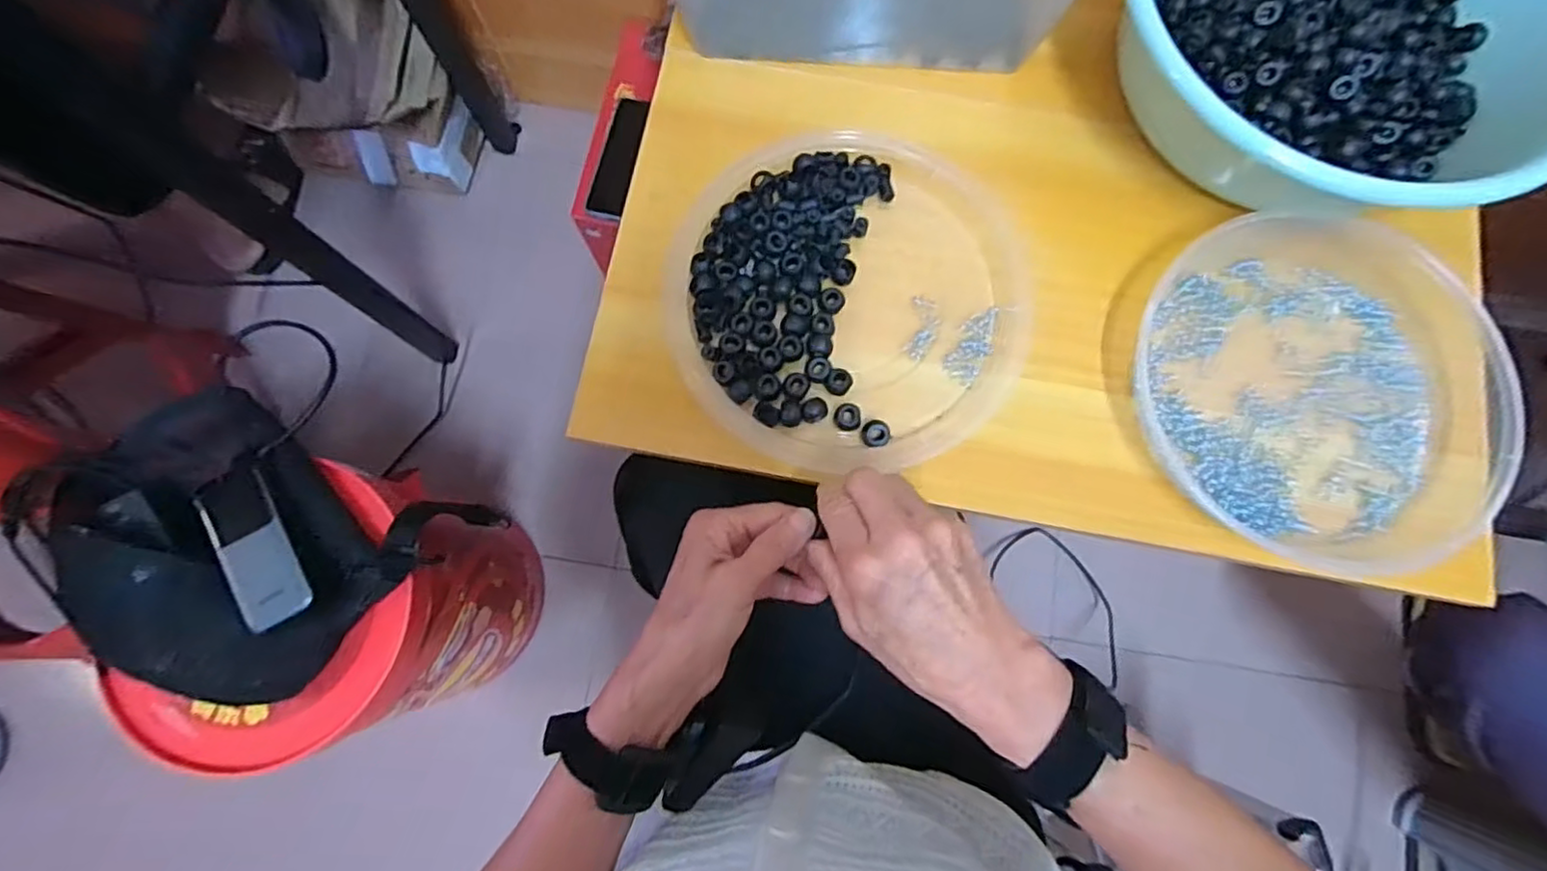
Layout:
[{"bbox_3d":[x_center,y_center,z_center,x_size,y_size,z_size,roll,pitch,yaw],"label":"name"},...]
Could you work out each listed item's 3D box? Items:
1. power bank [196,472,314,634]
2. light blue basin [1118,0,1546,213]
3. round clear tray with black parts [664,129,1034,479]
[{"bbox_3d":[-0.405,0.089,0.514,0.043,0.017,0.122,-29,80,-7],"label":"power bank"},{"bbox_3d":[0.362,-0.260,0.433,0.270,0.100,0.252,0,78,-1],"label":"light blue basin"},{"bbox_3d":[0.051,-0.094,0.442,0.229,0.018,0.226,0,78,-1],"label":"round clear tray with black parts"}]

